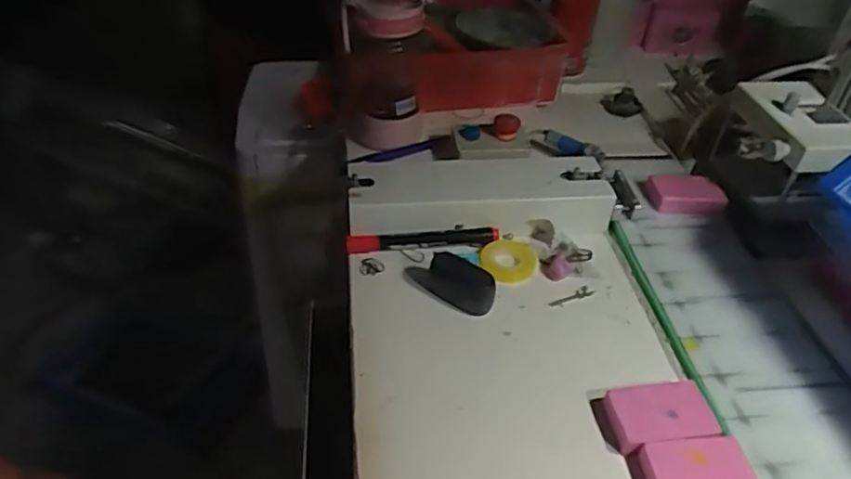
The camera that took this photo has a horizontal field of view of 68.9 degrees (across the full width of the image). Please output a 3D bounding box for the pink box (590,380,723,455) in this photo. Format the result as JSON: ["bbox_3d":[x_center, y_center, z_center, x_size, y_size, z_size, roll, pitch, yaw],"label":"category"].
[{"bbox_3d":[0.165,0.127,0.445,0.075,0.016,0.048,-4,42,-6],"label":"pink box"}]

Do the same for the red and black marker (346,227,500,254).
[{"bbox_3d":[-0.002,0.000,0.586,0.142,0.012,0.012,-4,42,-6],"label":"red and black marker"}]

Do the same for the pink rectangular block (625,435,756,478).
[{"bbox_3d":[0.179,0.156,0.412,0.072,0.018,0.045,-3,42,-5],"label":"pink rectangular block"}]

